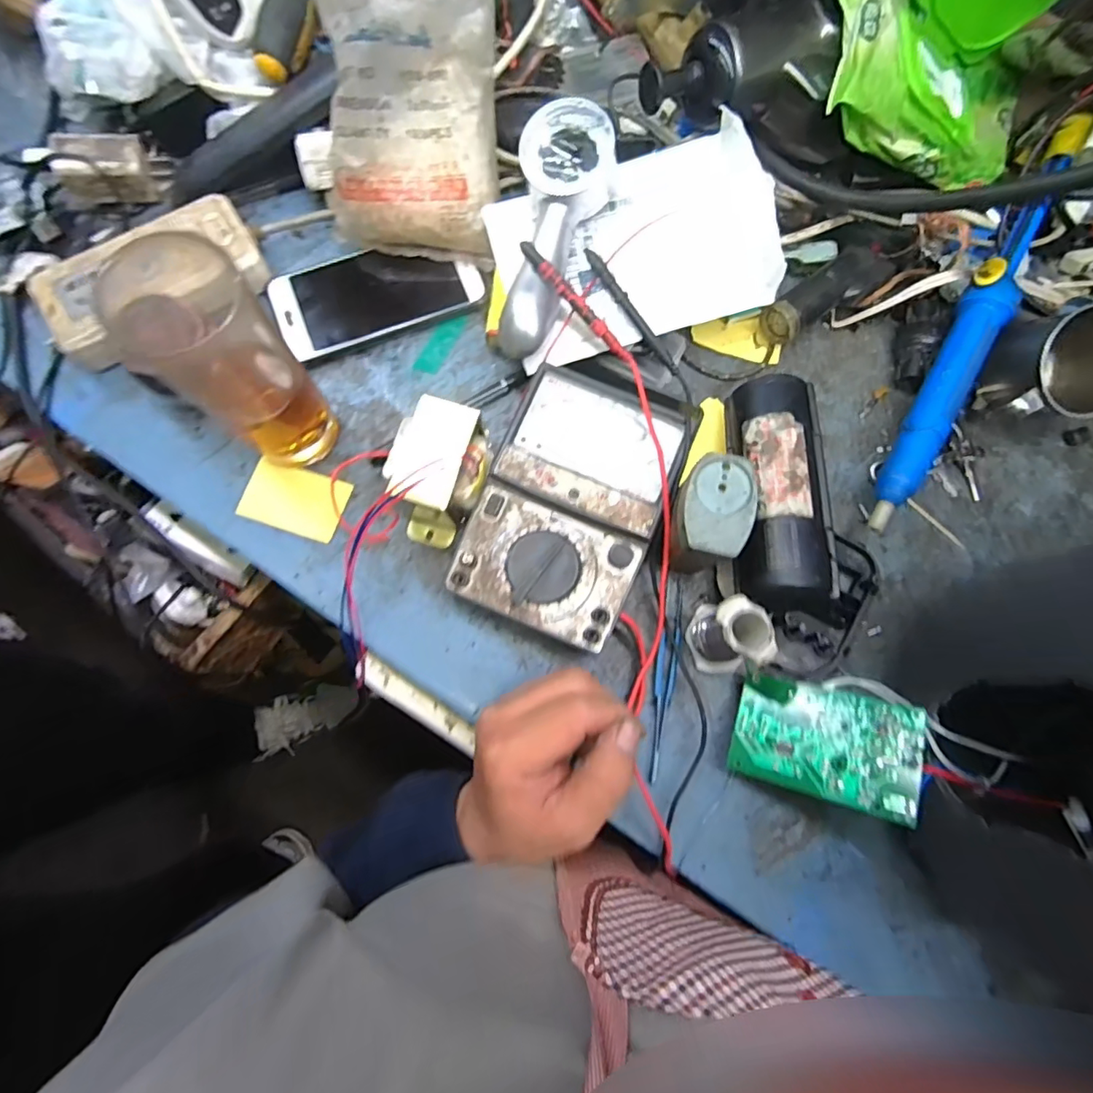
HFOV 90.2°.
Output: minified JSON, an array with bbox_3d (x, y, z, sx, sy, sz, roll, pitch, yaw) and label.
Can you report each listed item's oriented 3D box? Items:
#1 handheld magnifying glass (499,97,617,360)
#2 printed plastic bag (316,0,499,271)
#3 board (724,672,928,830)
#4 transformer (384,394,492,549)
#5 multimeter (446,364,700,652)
[{"bbox_3d":[0.003,-0.206,0.365,0.057,0.035,0.158,15,96,2],"label":"handheld magnifying glass"},{"bbox_3d":[-0.090,-0.282,0.364,0.111,0.156,0.032,-3,35,-10],"label":"printed plastic bag"},{"bbox_3d":[0.158,0.111,0.313,0.095,0.005,0.062,5,61,36],"label":"board"},{"bbox_3d":[-0.070,-0.047,0.356,0.062,0.063,0.081,17,78,3],"label":"transformer"},{"bbox_3d":[0.018,-0.028,0.362,0.110,0.047,0.179,21,78,4],"label":"multimeter"}]

